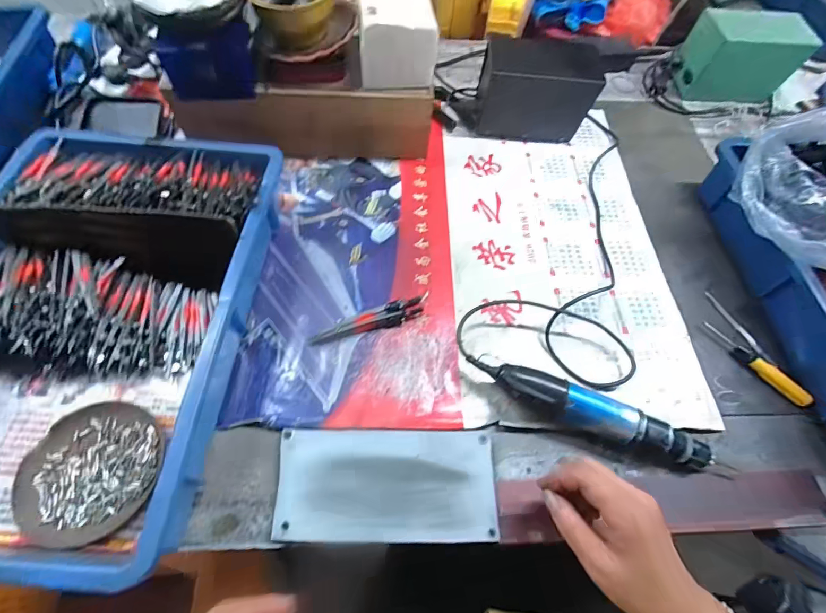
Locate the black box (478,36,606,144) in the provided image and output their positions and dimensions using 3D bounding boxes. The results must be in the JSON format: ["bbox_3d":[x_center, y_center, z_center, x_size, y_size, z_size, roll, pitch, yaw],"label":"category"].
[{"bbox_3d":[0.184,-0.324,0.590,0.154,0.113,0.071,5,61,-1],"label":"black box"}]

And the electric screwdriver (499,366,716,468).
[{"bbox_3d":[0.181,0.108,0.385,0.204,0.045,0.036,21,62,8],"label":"electric screwdriver"}]

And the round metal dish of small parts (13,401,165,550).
[{"bbox_3d":[-0.280,0.144,0.346,0.110,0.015,0.111,1,61,-3],"label":"round metal dish of small parts"}]

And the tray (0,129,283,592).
[{"bbox_3d":[-0.308,0.005,0.385,0.279,0.089,0.416,4,61,-1],"label":"tray"}]

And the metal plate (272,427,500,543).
[{"bbox_3d":[-0.023,0.159,0.356,0.195,0.014,0.094,0,59,-2],"label":"metal plate"}]

